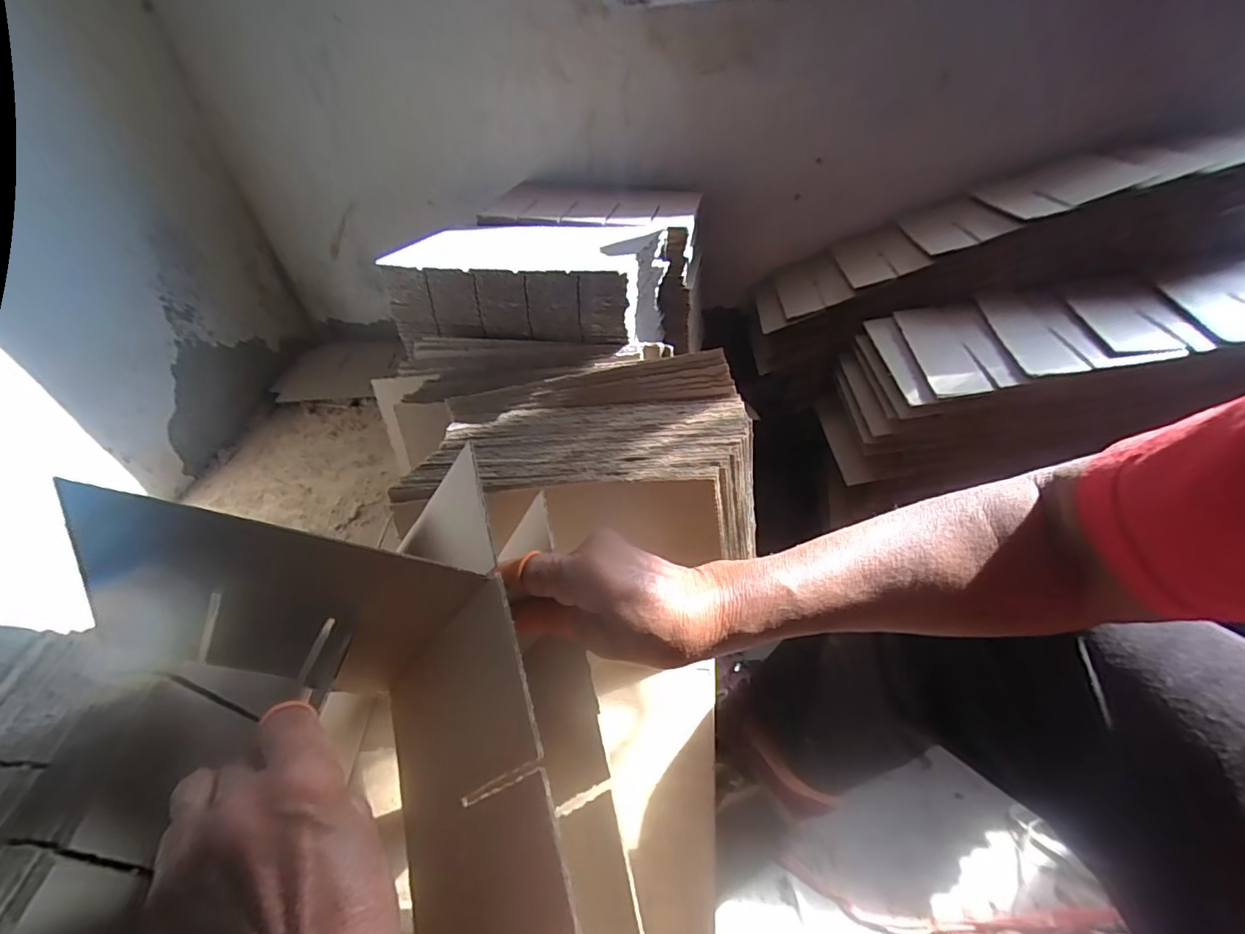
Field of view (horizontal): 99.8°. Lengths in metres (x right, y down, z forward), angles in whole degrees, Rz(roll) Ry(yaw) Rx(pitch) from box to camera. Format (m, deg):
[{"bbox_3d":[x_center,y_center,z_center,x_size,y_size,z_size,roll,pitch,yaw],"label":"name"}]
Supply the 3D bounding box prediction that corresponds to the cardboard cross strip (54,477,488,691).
[{"bbox_3d":[-0.192,0.083,0.294,0.176,0.165,0.007,19,40,-21],"label":"cardboard cross strip"}]

